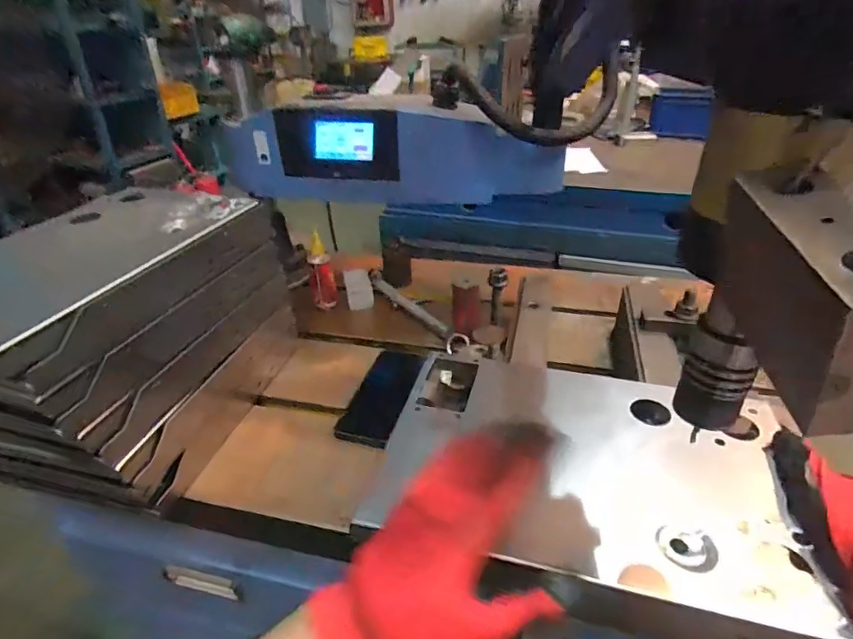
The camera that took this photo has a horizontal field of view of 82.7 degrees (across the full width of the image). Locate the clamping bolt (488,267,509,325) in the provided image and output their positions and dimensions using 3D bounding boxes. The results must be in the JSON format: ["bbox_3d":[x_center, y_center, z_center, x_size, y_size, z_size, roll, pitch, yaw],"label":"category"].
[{"bbox_3d":[0.091,-0.028,0.634,0.019,0.077,0.026,26,40,35],"label":"clamping bolt"}]

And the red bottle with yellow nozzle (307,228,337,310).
[{"bbox_3d":[-0.172,-0.079,0.800,0.038,0.118,0.043,-5,33,-8],"label":"red bottle with yellow nozzle"}]

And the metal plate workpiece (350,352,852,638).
[{"bbox_3d":[0.118,0.111,0.366,0.288,0.029,0.208,8,33,12],"label":"metal plate workpiece"}]

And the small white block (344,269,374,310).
[{"bbox_3d":[-0.115,-0.052,0.835,0.043,0.011,0.075,-5,72,-17],"label":"small white block"}]

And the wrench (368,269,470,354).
[{"bbox_3d":[-0.026,-0.024,0.776,0.035,0.014,0.283,-19,37,-28],"label":"wrench"}]

